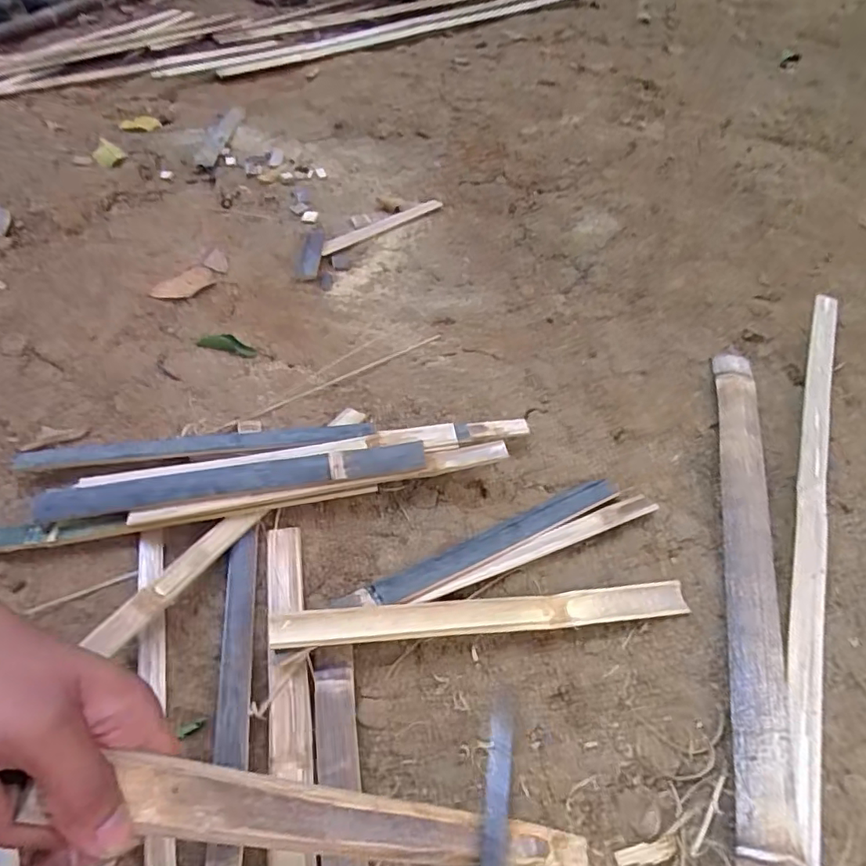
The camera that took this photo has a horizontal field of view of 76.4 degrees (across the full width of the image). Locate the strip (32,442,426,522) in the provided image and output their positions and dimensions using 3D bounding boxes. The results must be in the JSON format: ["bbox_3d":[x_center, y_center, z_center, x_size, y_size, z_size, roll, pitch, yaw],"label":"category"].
[{"bbox_3d":[-0.213,0.052,0.582,0.404,0.008,0.033,-8,70,-2],"label":"strip"}]

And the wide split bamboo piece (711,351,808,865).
[{"bbox_3d":[0.309,0.183,0.529,0.054,0.031,0.743,15,51,8],"label":"wide split bamboo piece"}]

